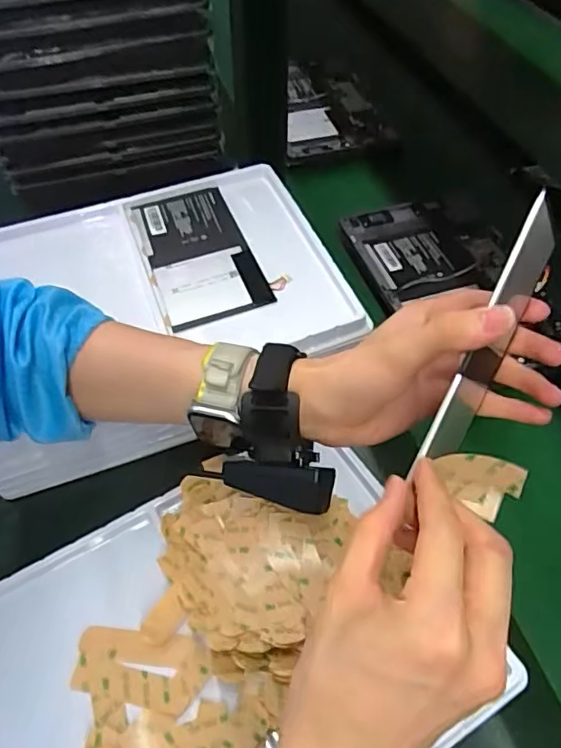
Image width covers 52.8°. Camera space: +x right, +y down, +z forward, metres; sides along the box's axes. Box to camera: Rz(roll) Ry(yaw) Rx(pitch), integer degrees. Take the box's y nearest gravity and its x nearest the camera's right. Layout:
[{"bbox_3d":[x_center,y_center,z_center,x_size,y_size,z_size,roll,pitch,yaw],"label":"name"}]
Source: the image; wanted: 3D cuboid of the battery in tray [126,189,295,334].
[{"bbox_3d":[-0.074,-0.113,0.525,0.103,0.007,0.168,-19,55,-9],"label":"battery in tray"}]

